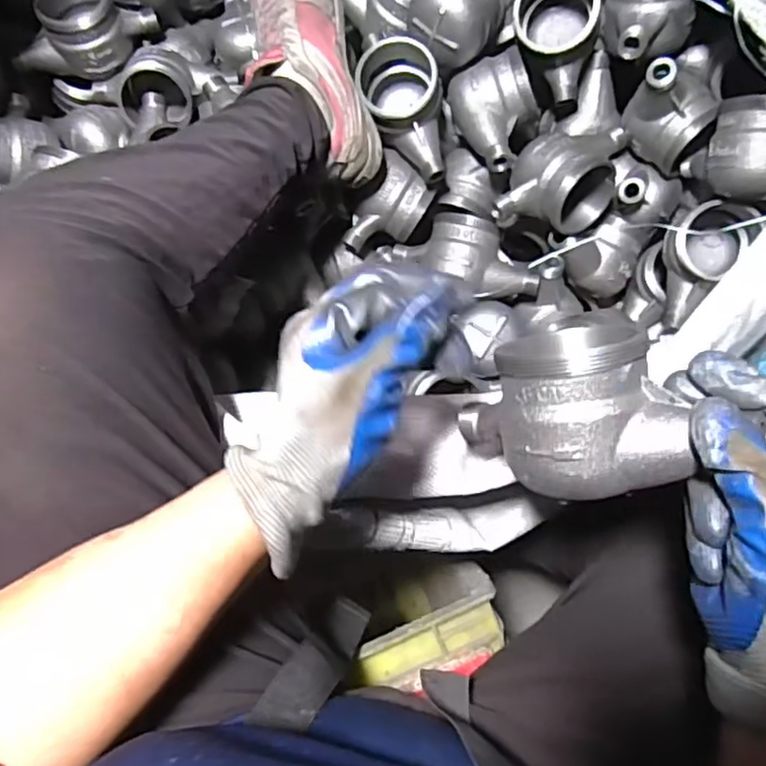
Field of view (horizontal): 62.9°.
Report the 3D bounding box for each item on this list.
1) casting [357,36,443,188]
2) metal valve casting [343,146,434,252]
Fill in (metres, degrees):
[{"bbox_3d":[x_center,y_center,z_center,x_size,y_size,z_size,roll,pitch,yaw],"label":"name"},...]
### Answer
[{"bbox_3d":[0.019,-0.264,0.615,0.080,0.071,0.126,-11,83,-7],"label":"casting"},{"bbox_3d":[0.010,-0.195,0.683,0.063,0.066,0.101,24,122,-13],"label":"metal valve casting"}]

